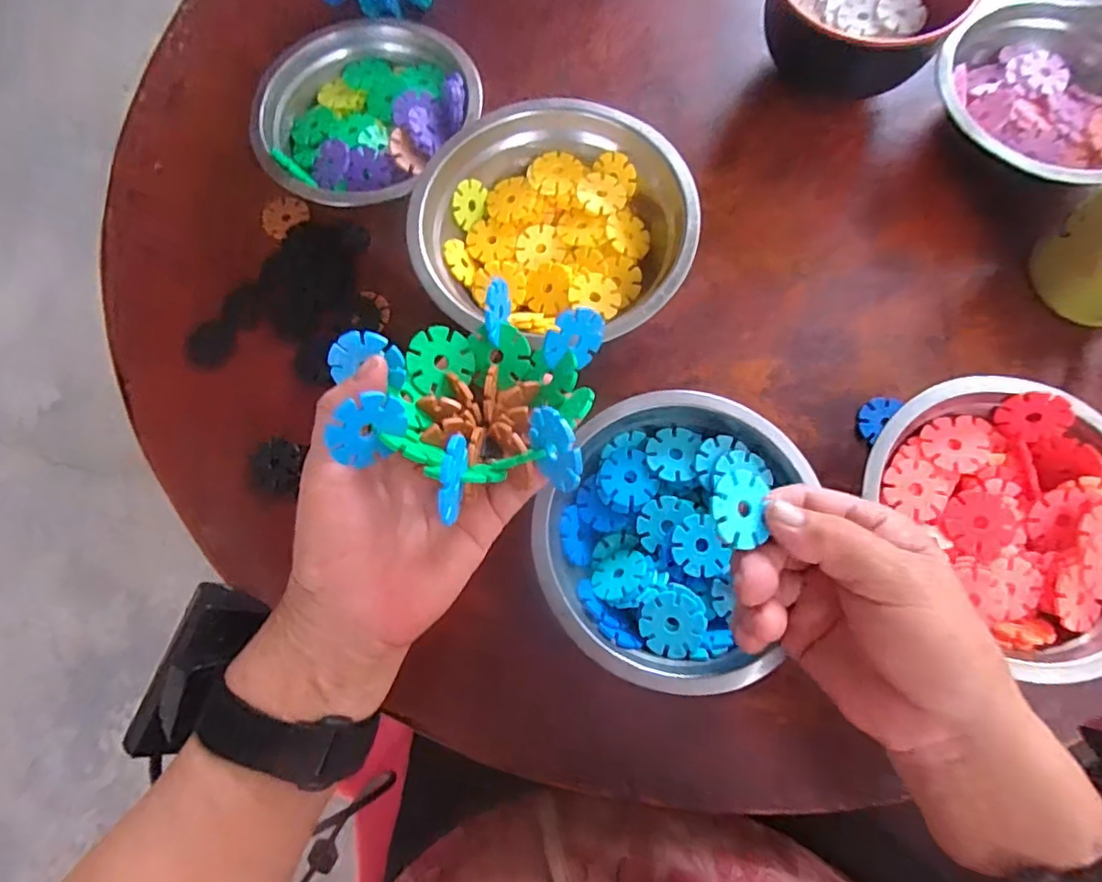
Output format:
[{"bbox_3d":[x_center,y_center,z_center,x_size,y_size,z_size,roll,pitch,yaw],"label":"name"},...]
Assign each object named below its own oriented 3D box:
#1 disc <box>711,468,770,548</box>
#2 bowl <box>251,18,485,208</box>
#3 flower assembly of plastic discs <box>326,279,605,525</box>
[{"bbox_3d":[0.078,0.028,0.241,0.026,0.004,0.031,15,76,-19],"label":"disc"},{"bbox_3d":[-0.121,-0.211,0.389,0.127,0.050,0.137,-1,75,2],"label":"bowl"},{"bbox_3d":[-0.037,-0.014,0.253,0.111,0.058,0.121,5,48,0],"label":"flower assembly of plastic discs"}]

